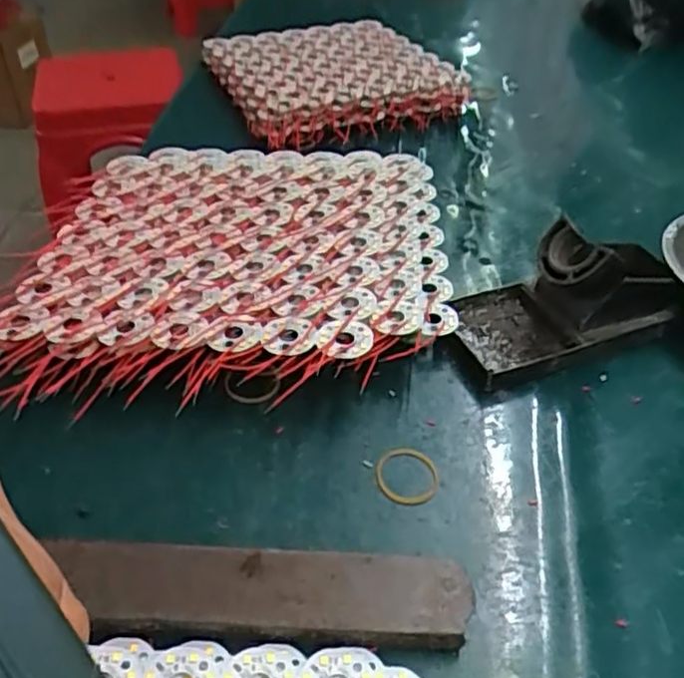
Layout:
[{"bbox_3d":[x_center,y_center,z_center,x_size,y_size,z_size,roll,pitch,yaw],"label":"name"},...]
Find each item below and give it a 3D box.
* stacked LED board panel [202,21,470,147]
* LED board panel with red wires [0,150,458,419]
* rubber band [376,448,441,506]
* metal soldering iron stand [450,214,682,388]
[{"bbox_3d":[0.004,-0.277,0.717,0.235,0.050,0.263,-17,46,-18],"label":"stacked LED board panel"},{"bbox_3d":[-0.063,-0.063,0.461,0.269,0.036,0.277,1,43,0],"label":"LED board panel with red wires"},{"bbox_3d":[0.034,0.070,0.351,0.032,0.004,0.035,0,43,0],"label":"rubber band"},{"bbox_3d":[0.142,-0.033,0.418,0.151,0.066,0.073,-14,45,-14],"label":"metal soldering iron stand"}]

